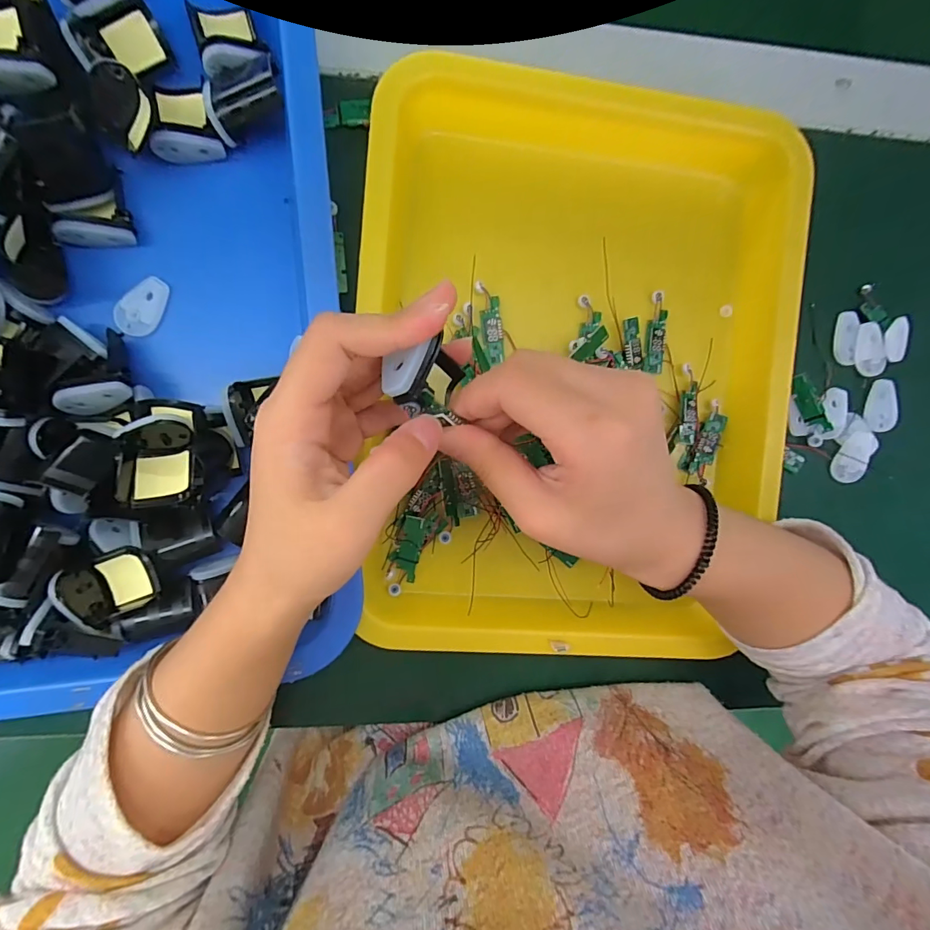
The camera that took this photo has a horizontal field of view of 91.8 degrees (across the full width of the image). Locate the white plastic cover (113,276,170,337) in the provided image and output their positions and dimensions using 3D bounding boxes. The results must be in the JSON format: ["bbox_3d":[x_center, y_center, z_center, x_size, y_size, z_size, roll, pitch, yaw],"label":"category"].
[{"bbox_3d":[-0.184,-0.091,0.258,0.021,0.005,0.035,31,89,-7],"label":"white plastic cover"}]

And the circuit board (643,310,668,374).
[{"bbox_3d":[0.124,-0.081,0.294,0.014,0.004,0.041,6,88,-8],"label":"circuit board"}]

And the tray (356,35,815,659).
[{"bbox_3d":[0.072,-0.070,0.271,0.256,0.036,0.363,1,92,-7],"label":"tray"}]

